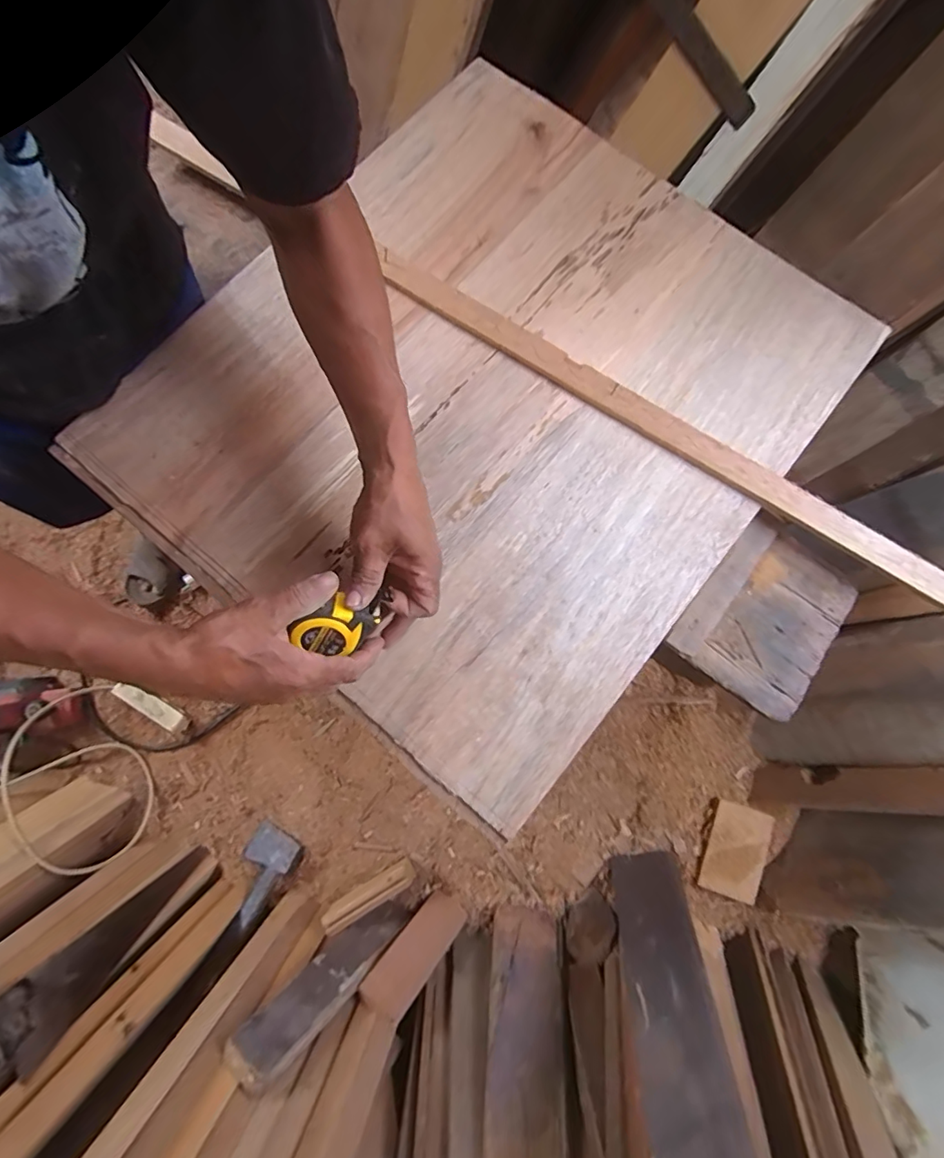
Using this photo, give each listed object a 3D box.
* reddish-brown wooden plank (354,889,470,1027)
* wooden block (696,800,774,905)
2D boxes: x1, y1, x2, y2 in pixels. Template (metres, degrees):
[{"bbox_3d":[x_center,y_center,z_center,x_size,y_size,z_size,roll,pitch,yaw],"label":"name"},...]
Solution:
[{"bbox_3d":[-0.099,0.661,0.914,0.082,0.222,0.020,38,122,18],"label":"reddish-brown wooden plank"},{"bbox_3d":[0.502,0.518,0.982,0.116,0.019,0.161,19,80,5],"label":"wooden block"}]

